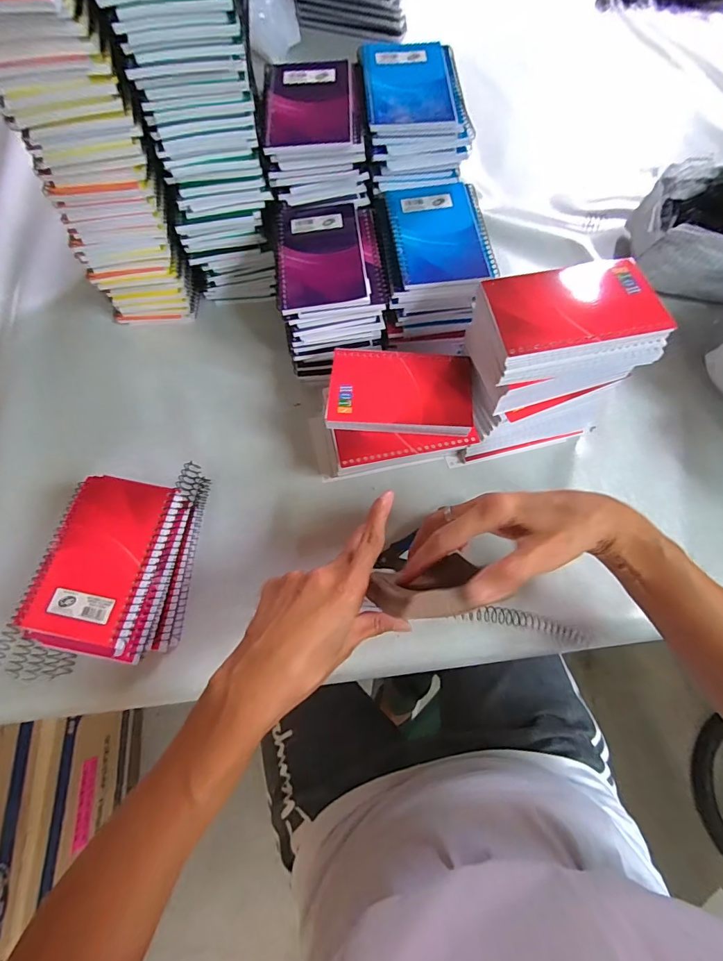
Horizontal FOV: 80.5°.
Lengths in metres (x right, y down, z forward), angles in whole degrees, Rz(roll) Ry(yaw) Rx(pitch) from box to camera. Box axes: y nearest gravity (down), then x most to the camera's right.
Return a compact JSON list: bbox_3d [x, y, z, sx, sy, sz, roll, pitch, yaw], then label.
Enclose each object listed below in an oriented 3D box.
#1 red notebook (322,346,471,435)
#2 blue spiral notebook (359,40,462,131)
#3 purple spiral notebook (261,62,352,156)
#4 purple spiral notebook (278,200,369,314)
[{"bbox_3d":[0.036,-0.084,0.396,0.129,0.010,0.082,5,68,3],"label":"red notebook"},{"bbox_3d":[0.045,-0.381,0.411,0.084,0.017,0.121,-6,68,-1],"label":"blue spiral notebook"},{"bbox_3d":[-0.050,-0.357,0.405,0.080,0.013,0.113,-3,68,0],"label":"purple spiral notebook"},{"bbox_3d":[-0.040,-0.219,0.409,0.082,0.008,0.136,-7,68,-2],"label":"purple spiral notebook"}]

